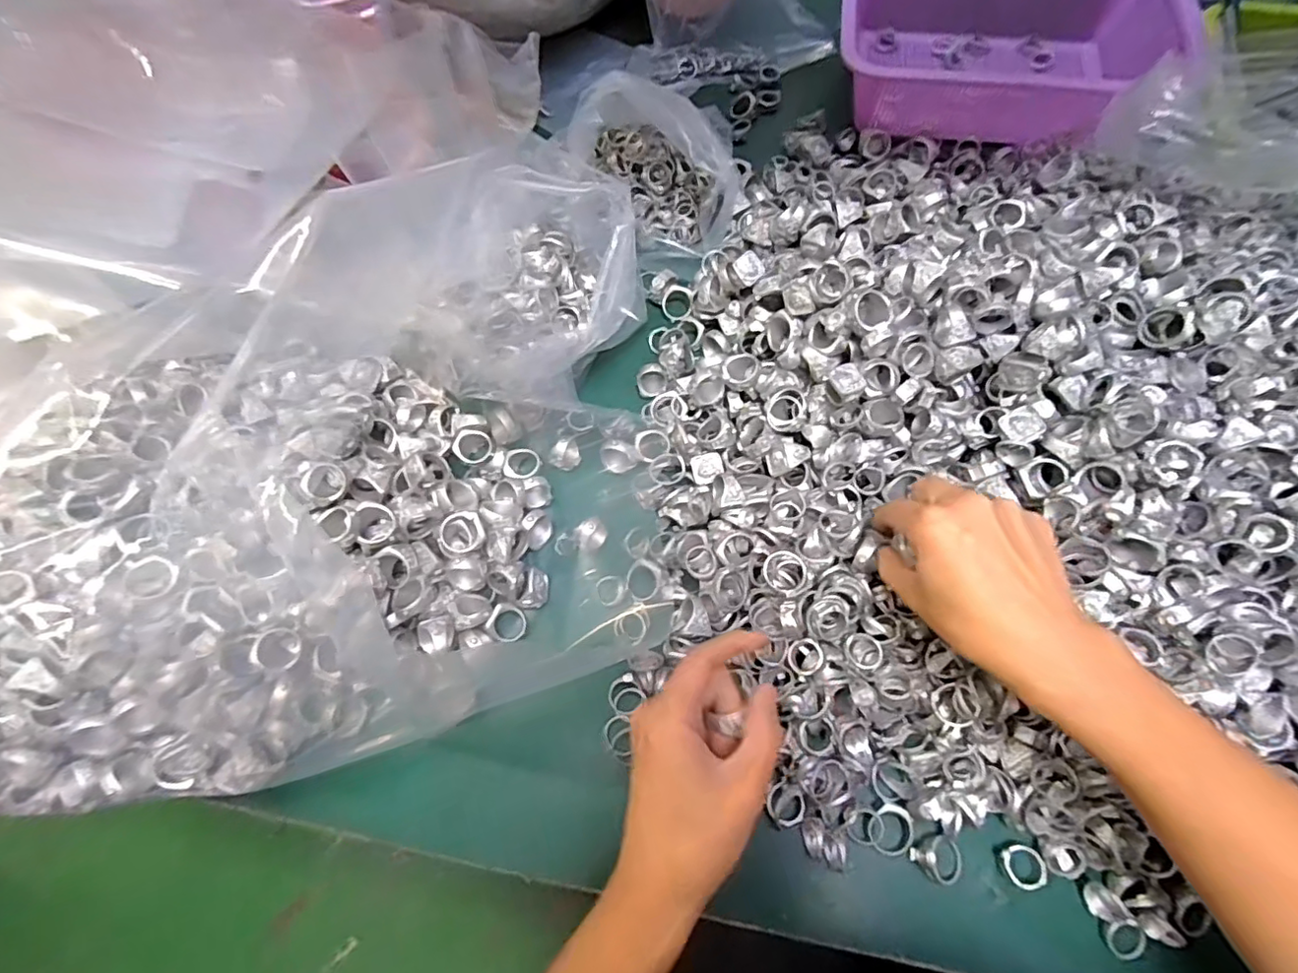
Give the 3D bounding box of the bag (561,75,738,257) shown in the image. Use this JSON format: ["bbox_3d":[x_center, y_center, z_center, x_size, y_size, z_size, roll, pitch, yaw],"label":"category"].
[{"bbox_3d":[0.009,-0.267,0.491,0.133,0.116,0.092,20,69,9],"label":"bag"}]

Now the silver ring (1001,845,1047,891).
[{"bbox_3d":[0.209,0.211,0.335,0.021,0.008,0.022,-8,46,8],"label":"silver ring"}]

